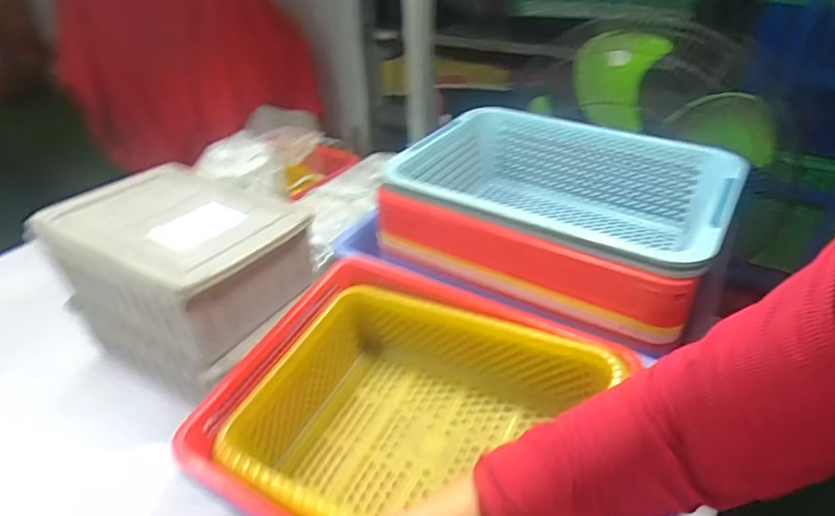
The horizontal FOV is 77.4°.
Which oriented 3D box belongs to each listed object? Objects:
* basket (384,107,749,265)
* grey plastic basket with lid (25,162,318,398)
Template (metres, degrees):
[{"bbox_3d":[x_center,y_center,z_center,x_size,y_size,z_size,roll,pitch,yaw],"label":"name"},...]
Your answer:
[{"bbox_3d":[0.195,-0.073,0.710,0.384,0.136,0.308,18,40,27],"label":"basket"},{"bbox_3d":[-0.312,0.013,0.717,0.304,0.171,0.222,17,39,26],"label":"grey plastic basket with lid"}]

